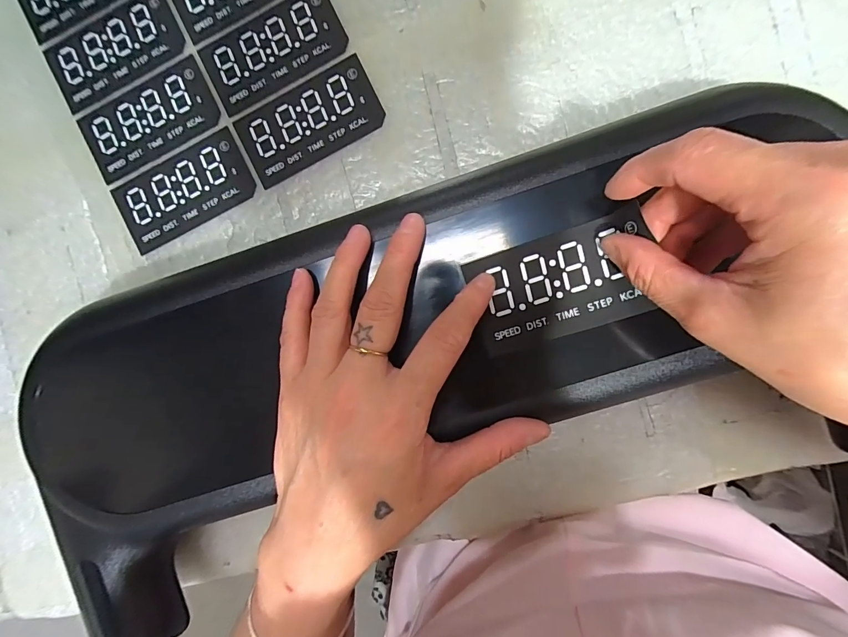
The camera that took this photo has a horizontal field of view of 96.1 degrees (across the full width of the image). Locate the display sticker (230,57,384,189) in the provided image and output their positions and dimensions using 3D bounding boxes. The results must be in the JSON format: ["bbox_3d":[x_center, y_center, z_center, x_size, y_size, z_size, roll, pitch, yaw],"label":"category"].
[{"bbox_3d":[-0.074,-0.126,0.245,0.090,0.004,0.048,-25,90,4],"label":"display sticker"}]

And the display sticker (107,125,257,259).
[{"bbox_3d":[-0.160,-0.085,0.253,0.090,0.004,0.048,-25,90,4],"label":"display sticker"}]

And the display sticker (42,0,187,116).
[{"bbox_3d":[-0.207,-0.179,0.255,0.091,0.004,0.047,-26,90,4],"label":"display sticker"}]

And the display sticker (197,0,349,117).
[{"bbox_3d":[-0.097,-0.174,0.245,0.091,0.004,0.049,-25,90,4],"label":"display sticker"}]

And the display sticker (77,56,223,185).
[{"bbox_3d":[-0.184,-0.133,0.255,0.092,0.004,0.047,-25,90,4],"label":"display sticker"}]

